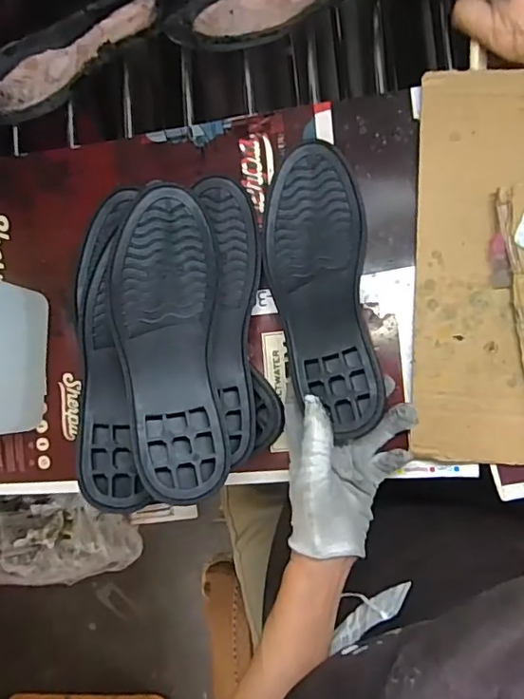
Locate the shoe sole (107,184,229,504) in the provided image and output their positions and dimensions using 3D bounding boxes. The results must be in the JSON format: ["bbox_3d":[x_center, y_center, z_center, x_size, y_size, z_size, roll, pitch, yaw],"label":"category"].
[{"bbox_3d":[-0.074,-0.010,0.415,0.080,0.021,0.240,-1,73,-12],"label":"shoe sole"}]

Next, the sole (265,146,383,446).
[{"bbox_3d":[0.050,-0.053,0.448,0.083,0.024,0.241,-10,75,9],"label":"sole"}]

